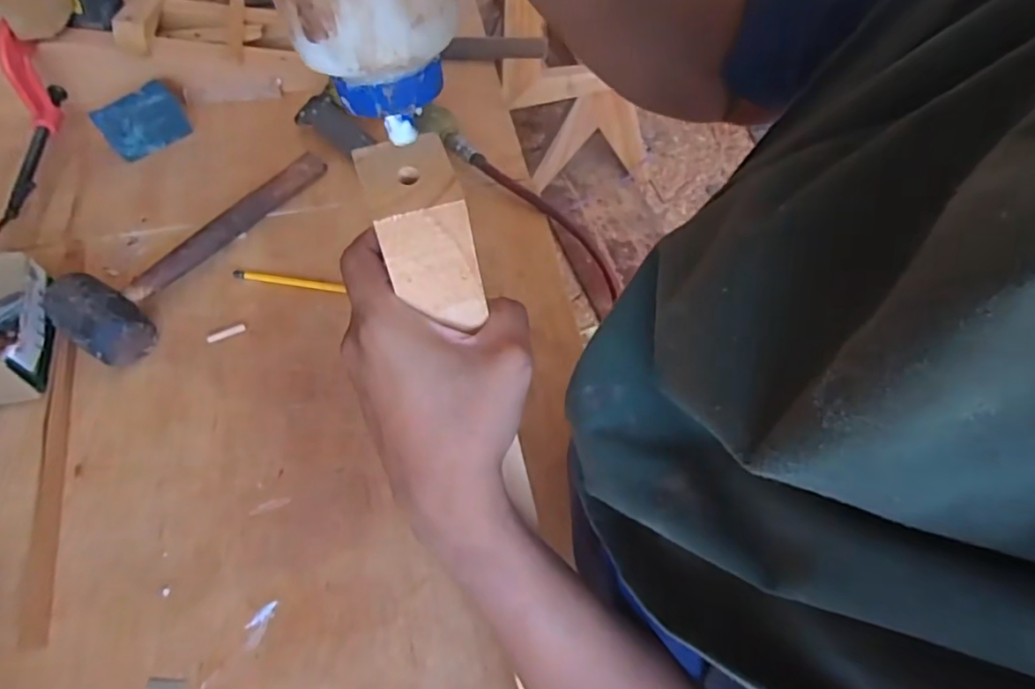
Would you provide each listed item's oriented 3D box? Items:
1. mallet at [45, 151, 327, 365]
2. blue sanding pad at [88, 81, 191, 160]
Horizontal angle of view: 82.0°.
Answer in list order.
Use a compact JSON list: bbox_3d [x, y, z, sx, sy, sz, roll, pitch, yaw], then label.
[{"bbox_3d":[-0.357,-0.114,0.647,0.093,0.060,0.301,24,62,13],"label":"mallet"},{"bbox_3d":[-0.470,-0.281,0.751,0.098,0.050,0.058,-40,67,-21],"label":"blue sanding pad"}]

